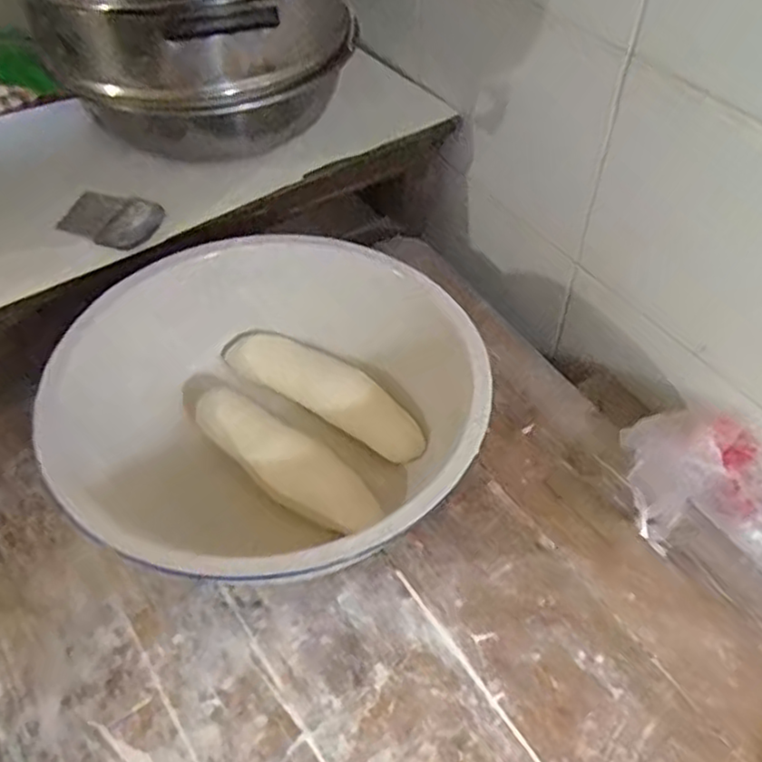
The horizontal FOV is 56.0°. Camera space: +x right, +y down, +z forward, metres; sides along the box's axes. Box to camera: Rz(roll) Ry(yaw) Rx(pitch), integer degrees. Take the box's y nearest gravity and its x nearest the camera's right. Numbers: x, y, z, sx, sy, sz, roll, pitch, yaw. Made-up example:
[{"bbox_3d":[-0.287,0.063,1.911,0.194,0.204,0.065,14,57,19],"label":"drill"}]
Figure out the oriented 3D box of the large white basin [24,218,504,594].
[{"bbox_3d":[-0.091,0.026,0.689,0.376,0.141,0.350,0,50,-1],"label":"large white basin"}]

